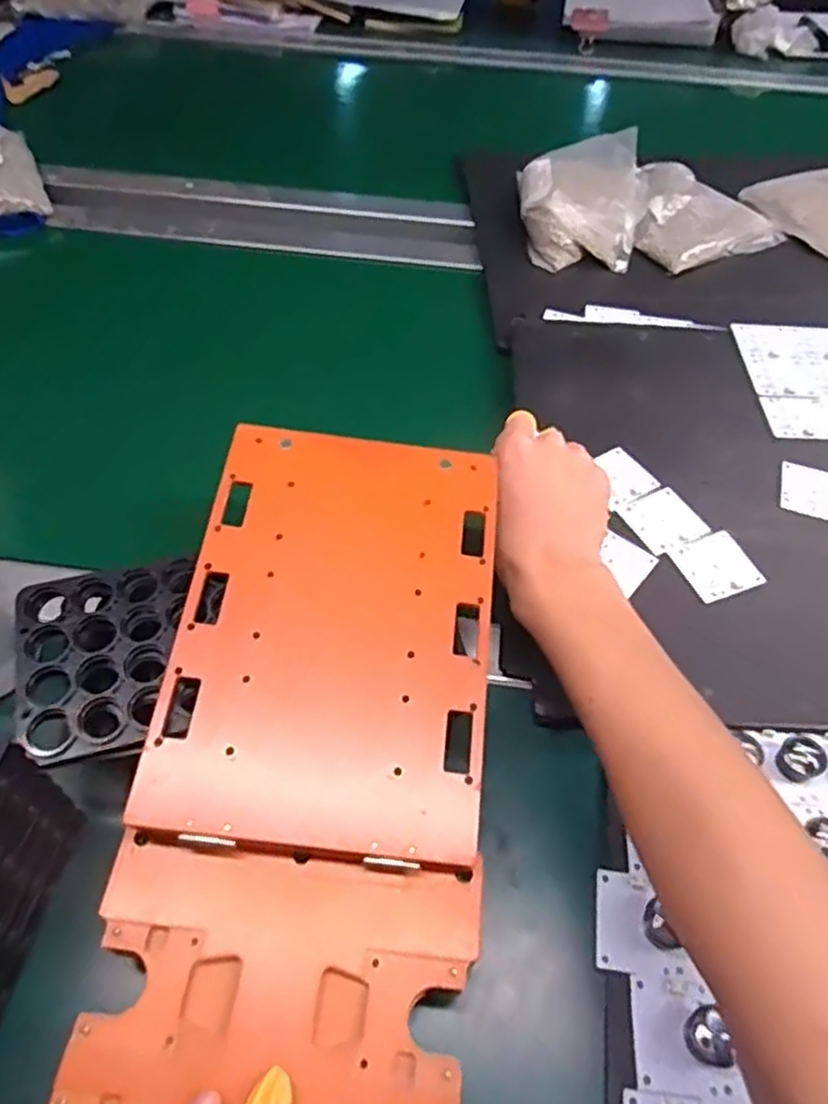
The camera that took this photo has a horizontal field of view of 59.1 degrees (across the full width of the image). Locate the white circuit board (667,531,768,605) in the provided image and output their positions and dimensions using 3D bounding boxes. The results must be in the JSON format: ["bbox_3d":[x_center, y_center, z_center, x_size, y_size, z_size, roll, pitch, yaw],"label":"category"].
[{"bbox_3d":[0.198,0.009,0.476,0.049,0.004,0.044,-18,56,-14],"label":"white circuit board"}]

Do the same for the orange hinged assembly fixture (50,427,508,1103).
[{"bbox_3d":[-0.050,0.135,0.328,0.163,0.034,0.451,5,61,2],"label":"orange hinged assembly fixture"}]

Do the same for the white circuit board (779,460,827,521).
[{"bbox_3d":[0.281,-0.043,0.511,0.043,0.004,0.047,17,55,11],"label":"white circuit board"}]

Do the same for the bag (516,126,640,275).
[{"bbox_3d":[0.166,-0.357,0.728,0.122,0.047,0.183,8,54,5],"label":"bag"}]

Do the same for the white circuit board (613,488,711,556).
[{"bbox_3d":[0.171,-0.023,0.497,0.047,0.004,0.046,-23,57,-17],"label":"white circuit board"}]

